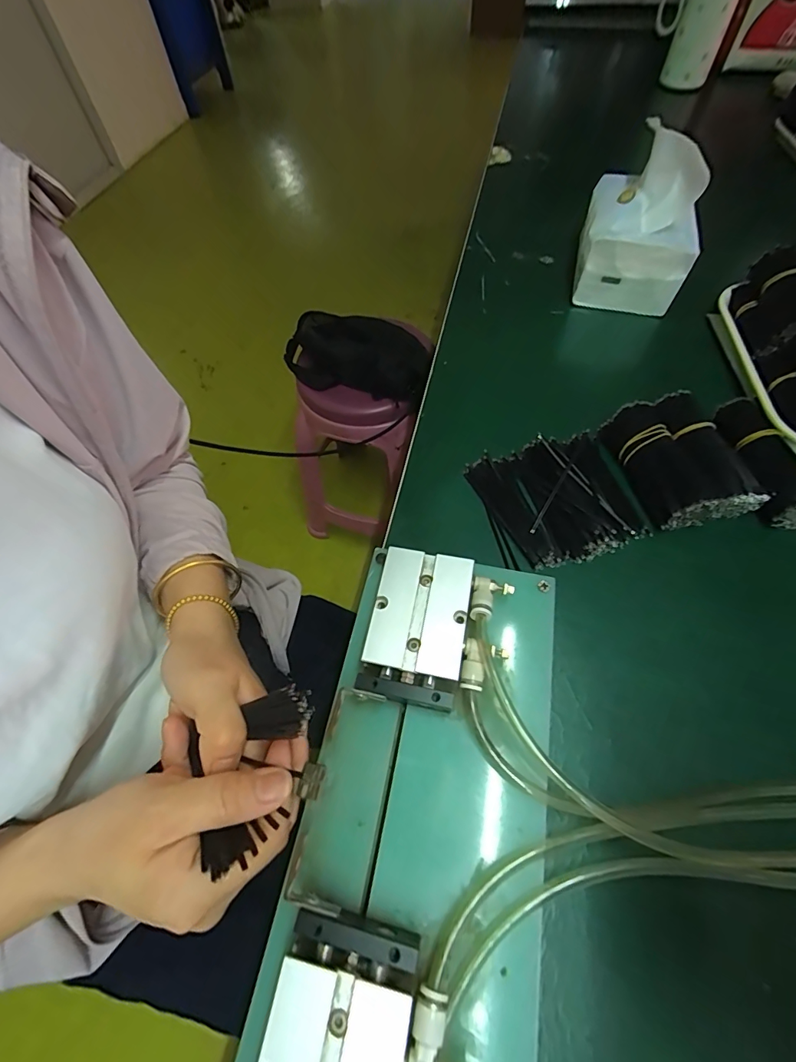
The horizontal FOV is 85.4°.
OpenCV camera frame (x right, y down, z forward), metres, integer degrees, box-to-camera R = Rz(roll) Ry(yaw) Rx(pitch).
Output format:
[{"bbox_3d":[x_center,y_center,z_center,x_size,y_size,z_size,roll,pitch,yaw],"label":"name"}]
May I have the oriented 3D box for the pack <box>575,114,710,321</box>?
[{"bbox_3d":[0.241,-0.313,0.438,0.101,0.119,0.132,13,60,10],"label":"pack"}]

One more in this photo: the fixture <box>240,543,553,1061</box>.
[{"bbox_3d":[0.014,0.138,0.216,0.117,0.038,0.265,8,59,8],"label":"fixture"}]

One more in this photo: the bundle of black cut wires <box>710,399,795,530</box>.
[{"bbox_3d":[0.270,-0.051,0.323,0.035,0.032,0.101,-13,59,-5],"label":"bundle of black cut wires"}]

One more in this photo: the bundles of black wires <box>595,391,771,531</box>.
[{"bbox_3d":[0.212,-0.054,0.326,0.075,0.036,0.101,-13,59,-5],"label":"bundles of black wires"}]

